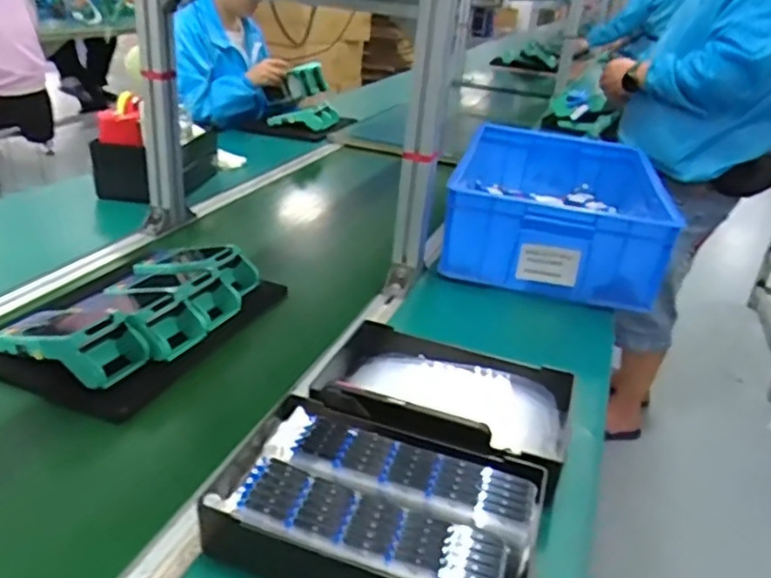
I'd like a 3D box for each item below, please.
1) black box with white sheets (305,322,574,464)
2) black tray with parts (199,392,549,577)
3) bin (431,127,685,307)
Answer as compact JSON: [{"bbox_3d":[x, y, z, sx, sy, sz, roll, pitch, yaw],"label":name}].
[{"bbox_3d":[0.058,0.109,0.673,0.262,0.077,0.168,14,28,16],"label":"black box with white sheets"},{"bbox_3d":[-0.008,0.177,0.533,0.259,0.059,0.164,14,28,16],"label":"black tray with parts"},{"bbox_3d":[0.302,-0.157,1.166,0.333,0.147,0.552,11,27,9],"label":"bin"}]

